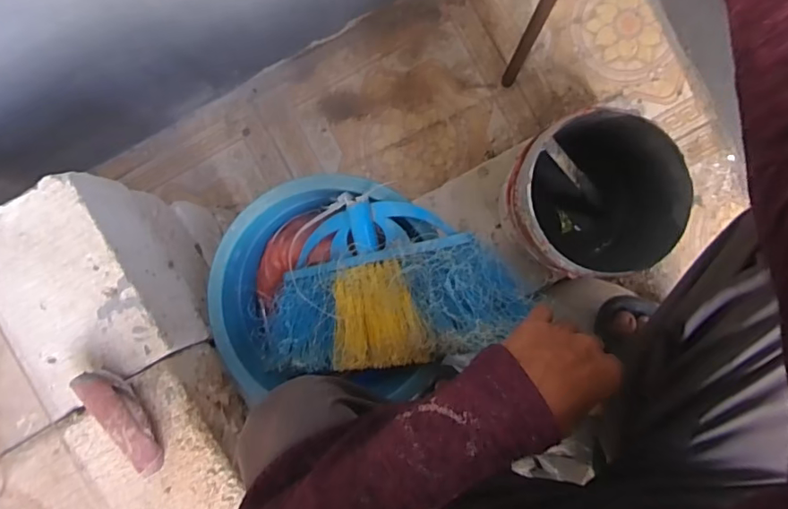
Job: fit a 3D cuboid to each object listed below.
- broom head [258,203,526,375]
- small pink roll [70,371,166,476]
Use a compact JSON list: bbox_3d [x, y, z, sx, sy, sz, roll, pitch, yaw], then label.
[{"bbox_3d":[-0.014,0.028,0.522,0.292,0.060,0.166,-13,80,28],"label":"broom head"},{"bbox_3d":[-0.238,0.144,0.445,0.032,0.021,0.105,-43,87,3],"label":"small pink roll"}]

